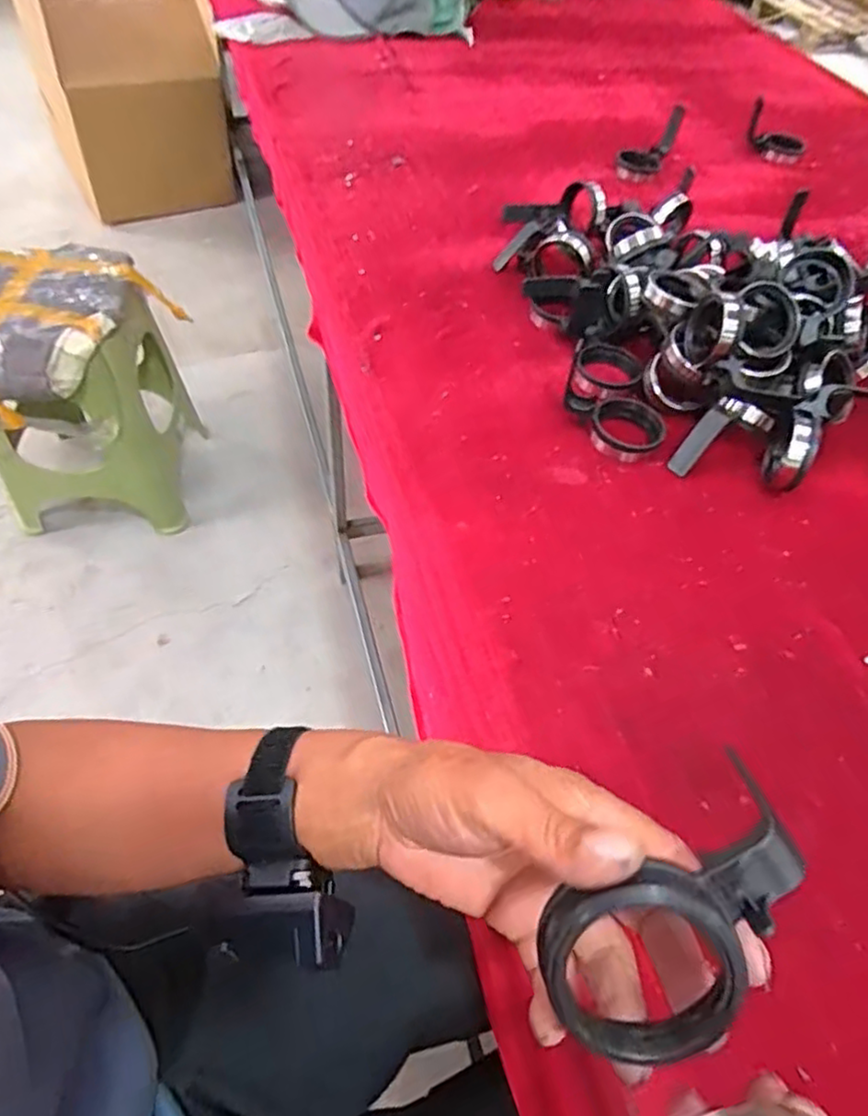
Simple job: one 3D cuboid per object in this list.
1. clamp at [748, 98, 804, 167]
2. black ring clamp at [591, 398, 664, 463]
[{"bbox_3d":[0.565,-0.696,1.079,0.101,0.071,0.068,25,57,12],"label":"clamp"},{"bbox_3d":[0.187,-0.124,0.632,0.066,0.030,0.050,27,57,13],"label":"black ring clamp"}]

